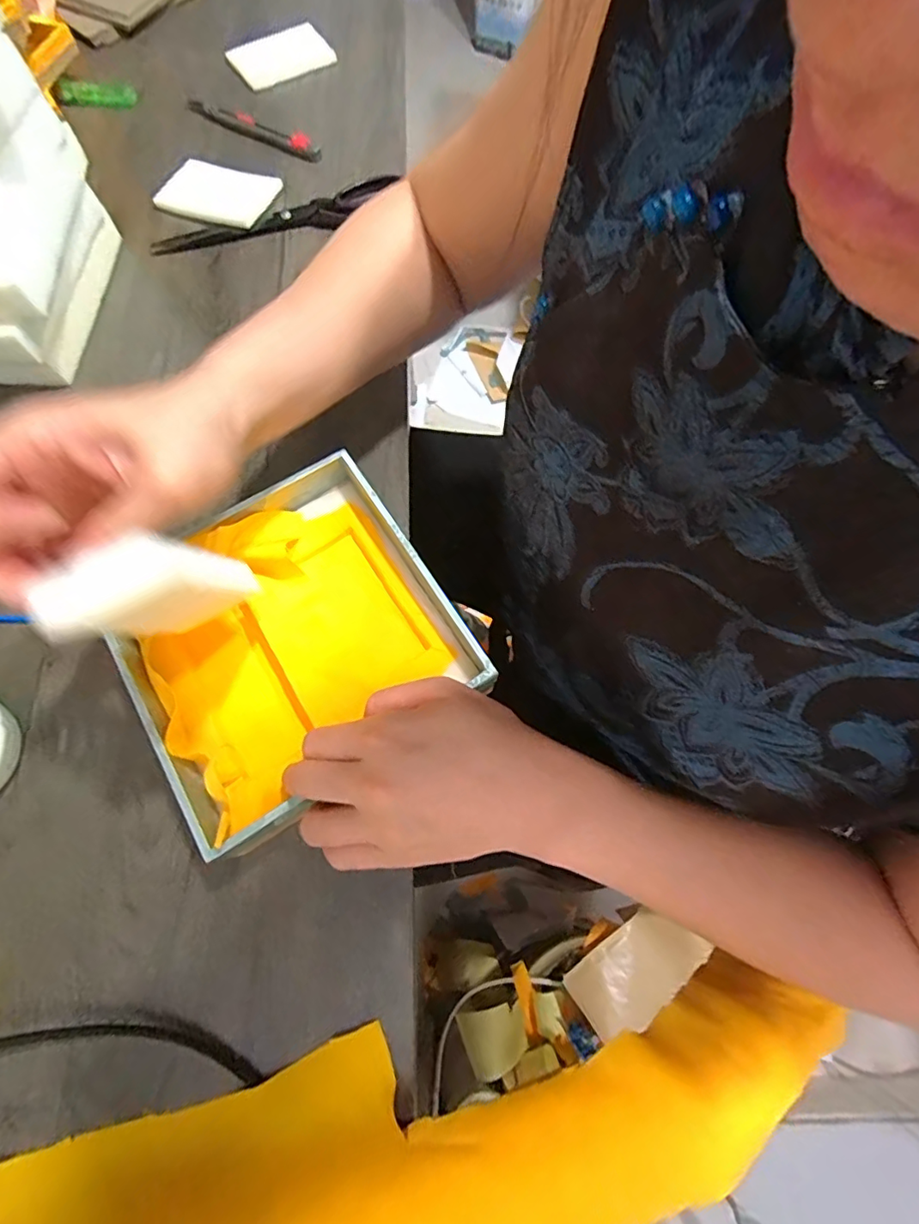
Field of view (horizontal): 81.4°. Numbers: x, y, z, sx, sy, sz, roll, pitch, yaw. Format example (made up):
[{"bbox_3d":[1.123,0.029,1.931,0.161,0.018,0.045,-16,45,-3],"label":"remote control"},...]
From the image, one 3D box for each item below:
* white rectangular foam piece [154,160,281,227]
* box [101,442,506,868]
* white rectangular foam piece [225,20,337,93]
[{"bbox_3d":[-0.230,-0.402,0.511,0.105,0.006,0.064,17,71,5],"label":"white rectangular foam piece"},{"bbox_3d":[-0.102,0.016,0.335,0.184,0.047,0.187,-30,74,-10],"label":"box"},{"bbox_3d":[-0.193,-0.609,0.583,0.108,0.011,0.065,-37,75,-12],"label":"white rectangular foam piece"}]

